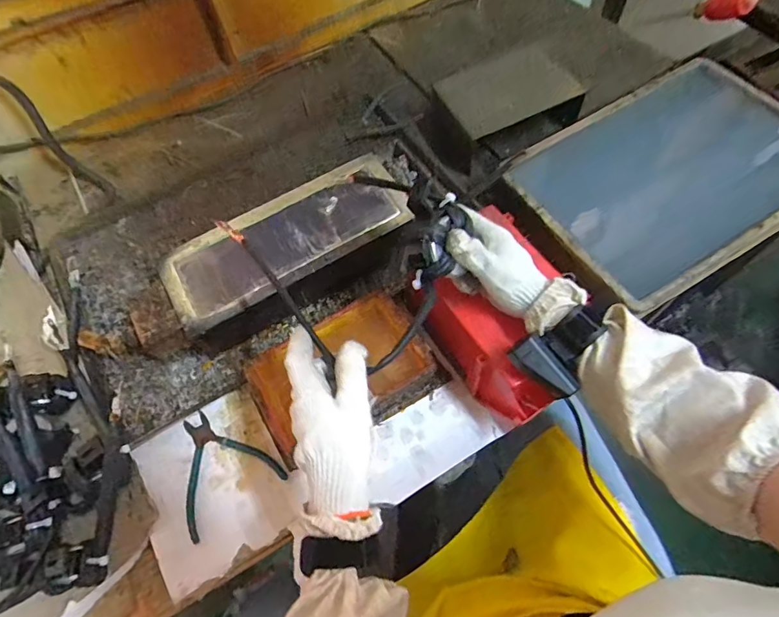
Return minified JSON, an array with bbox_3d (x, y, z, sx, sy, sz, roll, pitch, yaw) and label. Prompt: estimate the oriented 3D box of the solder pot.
[{"bbox_3d":[-0.133,-0.076,0.653,0.337,0.091,0.157,-31,64,-12],"label":"solder pot"}]

